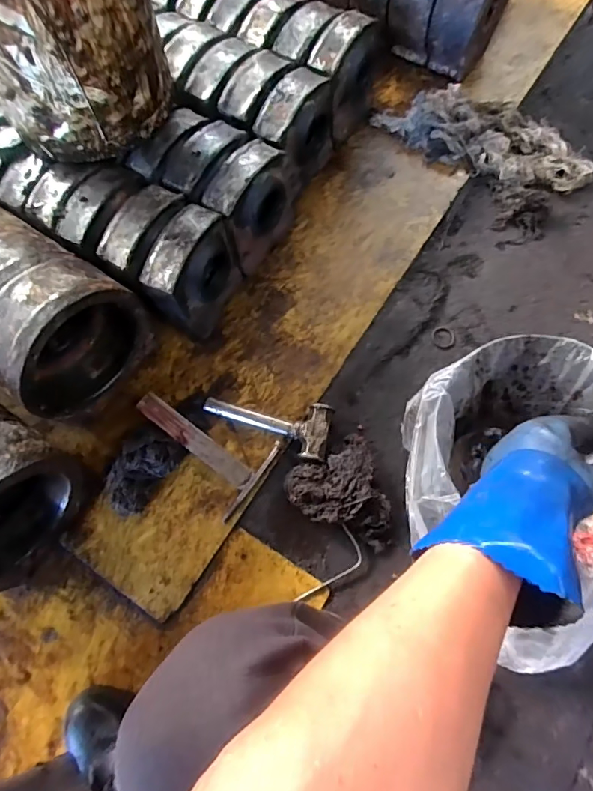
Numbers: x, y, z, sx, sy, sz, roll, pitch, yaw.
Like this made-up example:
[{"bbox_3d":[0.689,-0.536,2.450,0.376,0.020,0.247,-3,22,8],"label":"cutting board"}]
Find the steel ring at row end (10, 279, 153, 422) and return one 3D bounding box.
[{"bbox_3d":[-0.335,-0.076,0.710,0.083,0.229,0.219,35,76,13],"label":"steel ring at row end"}]

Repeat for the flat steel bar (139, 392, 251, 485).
[{"bbox_3d":[-0.166,0.073,0.755,0.212,0.016,0.038,38,65,5],"label":"flat steel bar"}]

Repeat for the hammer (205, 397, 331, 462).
[{"bbox_3d":[-0.050,0.045,0.759,0.210,0.033,0.095,11,72,6],"label":"hammer"}]

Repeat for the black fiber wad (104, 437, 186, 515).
[{"bbox_3d":[-0.251,0.118,0.737,0.083,0.044,0.137,35,76,13],"label":"black fiber wad"}]

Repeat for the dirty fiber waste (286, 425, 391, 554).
[{"bbox_3d":[0.077,0.154,0.717,0.160,0.041,0.162,-30,75,-7],"label":"dirty fiber waste"}]

